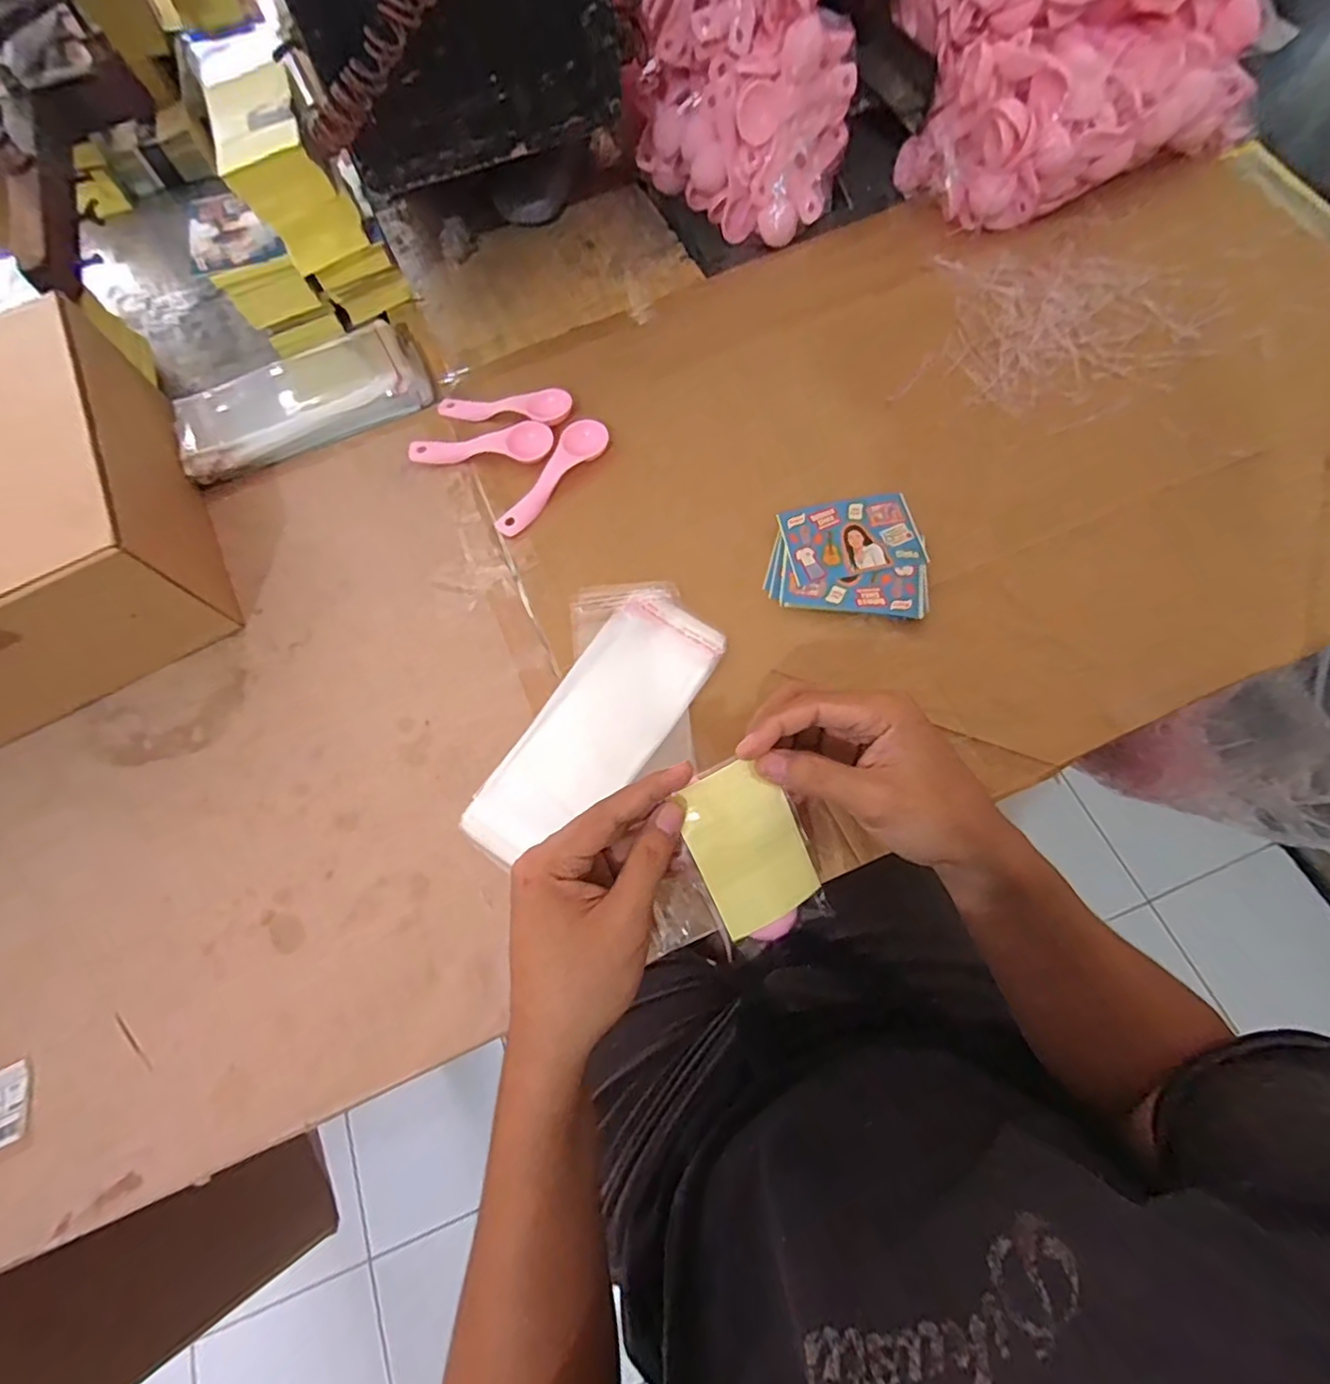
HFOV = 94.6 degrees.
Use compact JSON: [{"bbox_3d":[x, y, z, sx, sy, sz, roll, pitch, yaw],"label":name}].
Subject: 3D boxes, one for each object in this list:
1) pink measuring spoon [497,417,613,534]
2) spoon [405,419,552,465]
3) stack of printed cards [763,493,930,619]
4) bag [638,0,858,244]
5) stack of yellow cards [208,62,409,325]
[{"bbox_3d":[-0.085,-0.161,0.458,0.030,0.009,0.110,36,77,13],"label":"pink measuring spoon"},{"bbox_3d":[-0.143,-0.193,0.477,0.114,0.013,0.034,2,72,3],"label":"spoon"},{"bbox_3d":[0.127,-0.096,0.422,0.103,0.008,0.091,8,72,5],"label":"stack of printed cards"},{"bbox_3d":[0.064,-0.502,0.487,0.174,0.199,0.140,6,70,6],"label":"bag"},{"bbox_3d":[-0.274,-0.373,0.489,0.081,0.159,0.071,-26,70,-6],"label":"stack of yellow cards"}]

